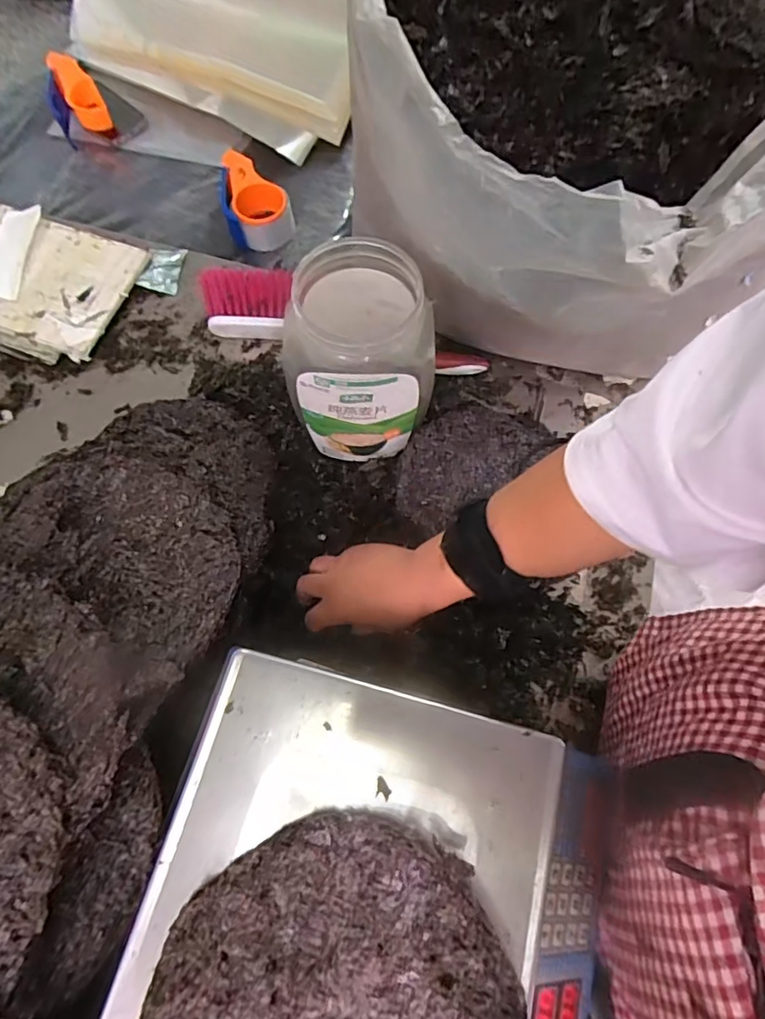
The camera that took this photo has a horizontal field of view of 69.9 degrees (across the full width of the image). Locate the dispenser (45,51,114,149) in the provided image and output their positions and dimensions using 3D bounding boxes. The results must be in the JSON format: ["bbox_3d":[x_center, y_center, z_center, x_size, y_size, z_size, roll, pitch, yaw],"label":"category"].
[{"bbox_3d":[-0.518,-0.691,0.919,0.084,0.083,0.150,-26,72,-11],"label":"dispenser"}]

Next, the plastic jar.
[{"bbox_3d":[-0.016,-0.147,0.547,0.121,0.200,0.117,3,69,-1],"label":"plastic jar"}]

